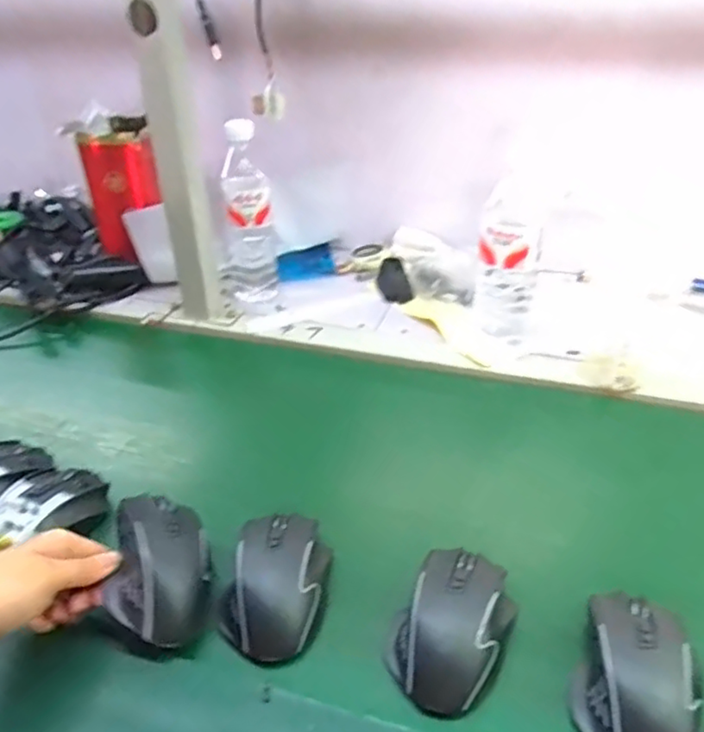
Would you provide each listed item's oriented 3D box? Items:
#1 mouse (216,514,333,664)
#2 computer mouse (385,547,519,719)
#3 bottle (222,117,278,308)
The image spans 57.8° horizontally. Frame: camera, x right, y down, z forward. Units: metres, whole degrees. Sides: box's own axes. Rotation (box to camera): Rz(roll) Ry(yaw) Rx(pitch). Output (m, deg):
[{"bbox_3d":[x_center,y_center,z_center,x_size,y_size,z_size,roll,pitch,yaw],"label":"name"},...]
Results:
[{"bbox_3d":[-0.056,0.150,0.459,0.071,0.034,0.105,7,36,12],"label":"mouse"},{"bbox_3d":[0.070,0.169,0.427,0.070,0.035,0.108,18,39,26],"label":"computer mouse"},{"bbox_3d":[-0.138,-0.192,0.818,0.068,0.220,0.071,-8,35,-9],"label":"bottle"}]

